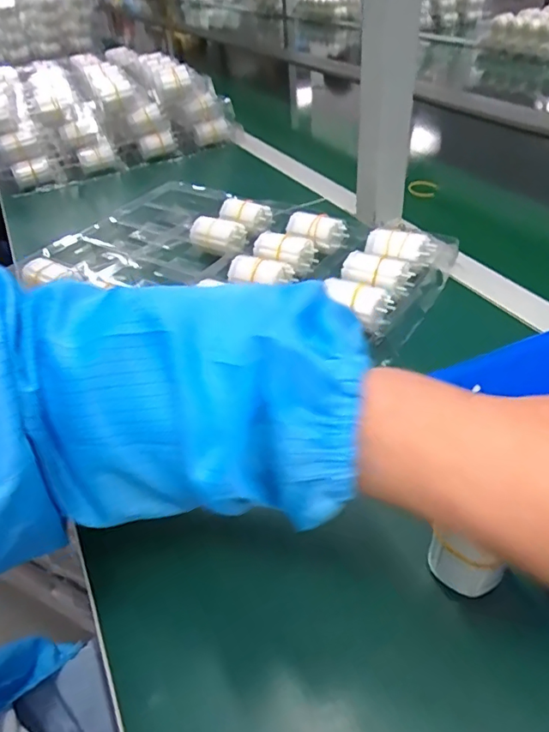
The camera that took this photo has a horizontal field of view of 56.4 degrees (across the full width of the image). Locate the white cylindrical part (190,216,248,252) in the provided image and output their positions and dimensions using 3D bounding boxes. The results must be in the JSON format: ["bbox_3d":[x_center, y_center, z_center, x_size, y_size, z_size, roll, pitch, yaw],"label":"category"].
[{"bbox_3d":[-0.065,-0.149,0.573,0.060,0.027,0.035,19,46,26],"label":"white cylindrical part"}]

